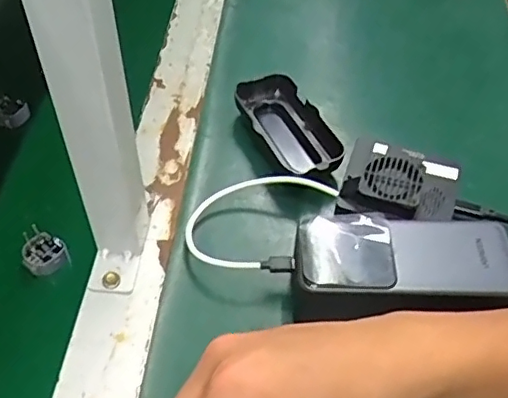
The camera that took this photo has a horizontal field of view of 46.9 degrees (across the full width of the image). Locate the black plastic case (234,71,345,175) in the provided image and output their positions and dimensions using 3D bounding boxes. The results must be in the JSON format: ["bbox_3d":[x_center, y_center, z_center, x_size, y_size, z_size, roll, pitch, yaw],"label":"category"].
[{"bbox_3d":[0.029,-0.058,0.474,0.045,0.026,0.113,-21,55,-19],"label":"black plastic case"}]

